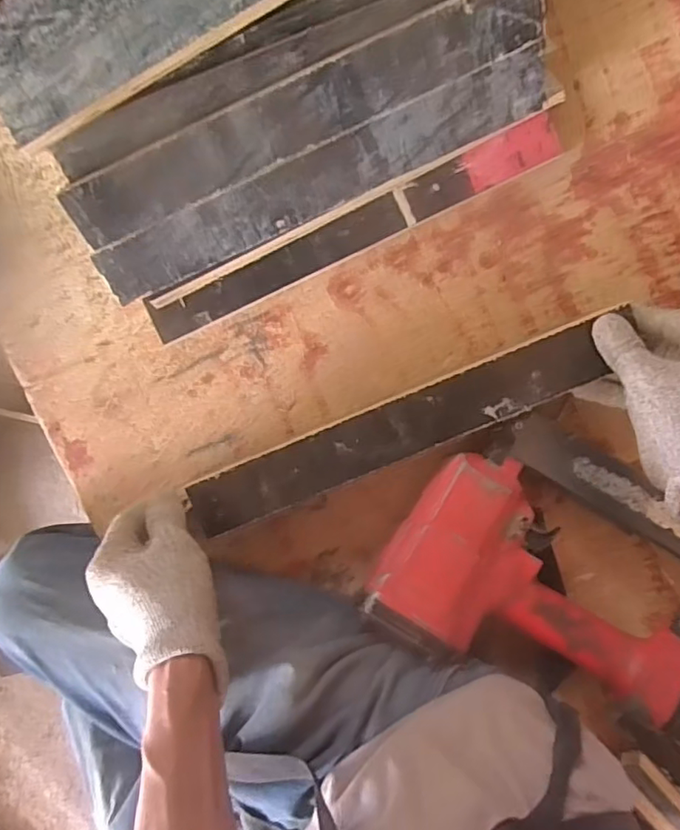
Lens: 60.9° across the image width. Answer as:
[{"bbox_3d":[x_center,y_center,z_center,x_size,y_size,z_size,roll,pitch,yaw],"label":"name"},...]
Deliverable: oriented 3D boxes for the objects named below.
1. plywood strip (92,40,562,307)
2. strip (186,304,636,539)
[{"bbox_3d":[-0.011,-0.173,0.451,0.364,0.016,0.059,-23,132,5],"label":"plywood strip"},{"bbox_3d":[0.039,0.015,0.457,0.337,0.011,0.047,-23,93,4],"label":"strip"}]

